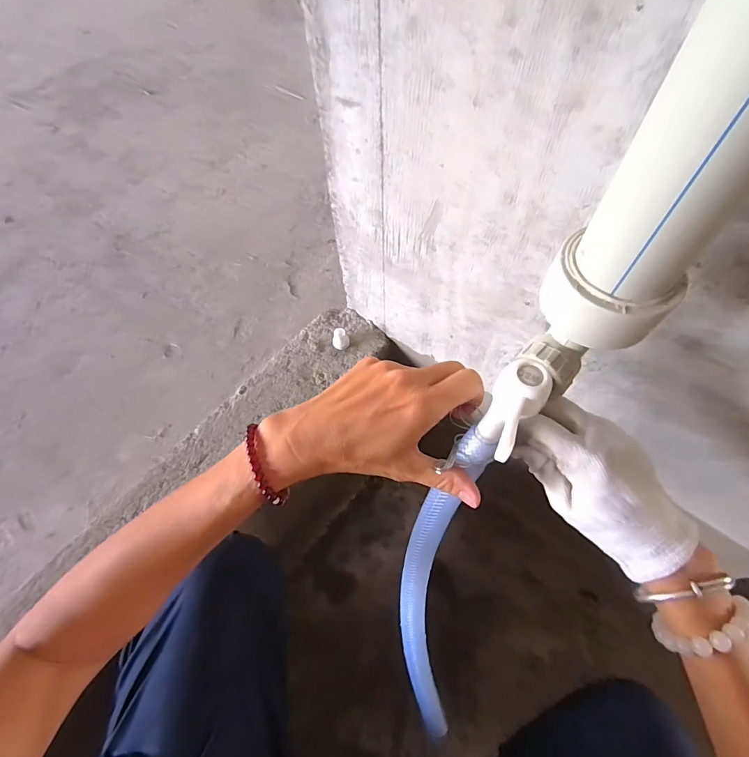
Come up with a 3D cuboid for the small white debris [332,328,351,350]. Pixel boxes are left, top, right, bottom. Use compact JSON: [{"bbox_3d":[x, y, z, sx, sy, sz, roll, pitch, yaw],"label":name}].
[{"bbox_3d":[-0.048,-0.055,0.574,0.024,0.027,0.021,-13,60,-6],"label":"small white debris"}]

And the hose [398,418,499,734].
[{"bbox_3d":[0.050,0.189,0.340,0.055,0.346,0.030,8,28,9],"label":"hose"}]

